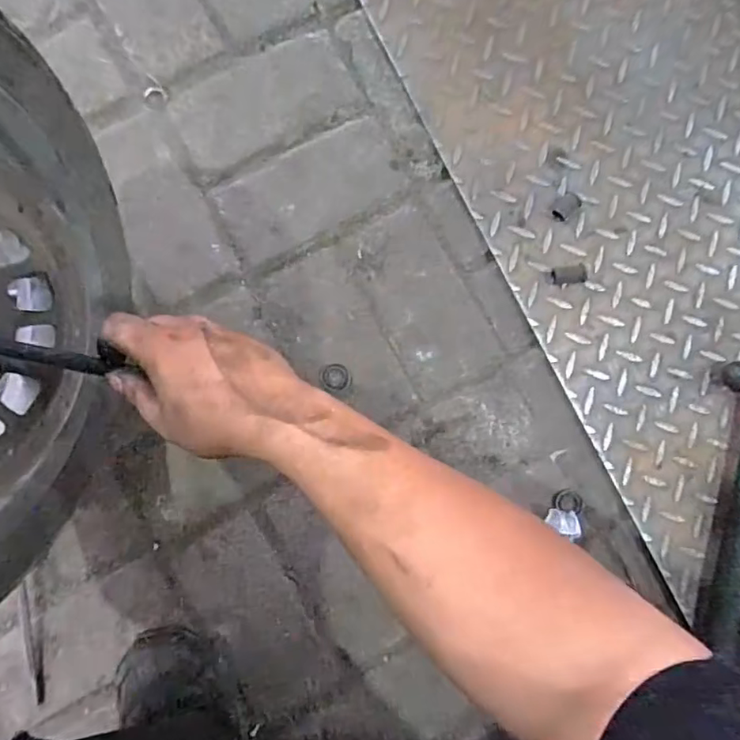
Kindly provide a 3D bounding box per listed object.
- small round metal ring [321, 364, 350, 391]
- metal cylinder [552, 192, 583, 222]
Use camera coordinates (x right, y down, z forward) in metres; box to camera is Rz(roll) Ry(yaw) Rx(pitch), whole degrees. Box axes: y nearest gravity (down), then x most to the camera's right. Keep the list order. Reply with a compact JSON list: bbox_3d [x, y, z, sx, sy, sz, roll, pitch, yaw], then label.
[{"bbox_3d":[-0.037,0.008,0.582,0.029,0.007,0.029,-3,88,-3],"label":"small round metal ring"},{"bbox_3d":[0.213,-0.177,0.579,0.030,0.015,0.021,-42,90,-3],"label":"metal cylinder"}]

